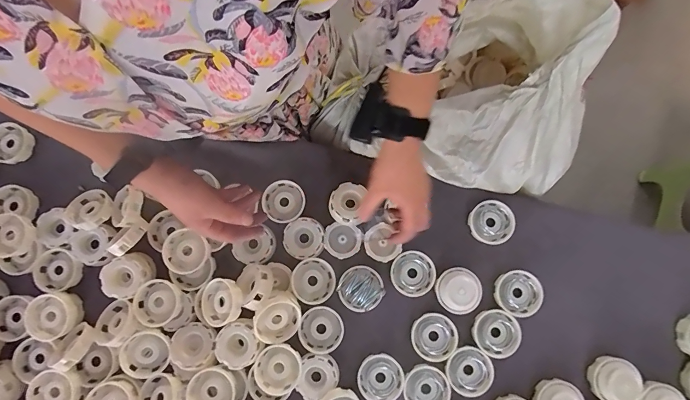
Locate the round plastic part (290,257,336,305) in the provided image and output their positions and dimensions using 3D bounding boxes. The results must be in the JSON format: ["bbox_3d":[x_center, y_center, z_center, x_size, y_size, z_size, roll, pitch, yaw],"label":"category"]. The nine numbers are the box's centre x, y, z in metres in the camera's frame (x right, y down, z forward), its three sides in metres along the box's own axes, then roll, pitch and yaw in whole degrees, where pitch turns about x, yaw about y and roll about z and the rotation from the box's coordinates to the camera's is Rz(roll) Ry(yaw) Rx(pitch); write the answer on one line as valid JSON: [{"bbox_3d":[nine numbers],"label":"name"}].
[{"bbox_3d":[-0.048,0.122,0.541,0.066,0.023,0.064,0,80,-1],"label":"round plastic part"}]

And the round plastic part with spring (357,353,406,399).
[{"bbox_3d":[0.053,0.262,0.523,0.065,0.021,0.065,0,80,-1],"label":"round plastic part with spring"}]

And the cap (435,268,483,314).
[{"bbox_3d":[0.172,0.136,0.537,0.065,0.031,0.063,0,82,1],"label":"cap"}]

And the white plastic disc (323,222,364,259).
[{"bbox_3d":[-0.004,0.064,0.555,0.057,0.004,0.050,13,80,2],"label":"white plastic disc"}]

